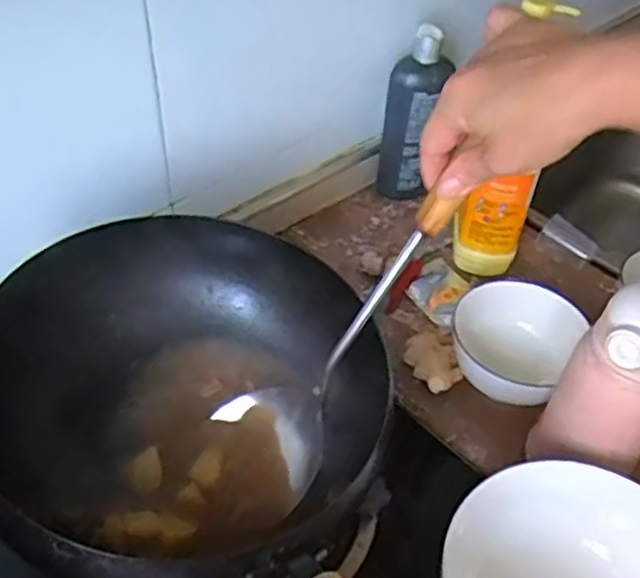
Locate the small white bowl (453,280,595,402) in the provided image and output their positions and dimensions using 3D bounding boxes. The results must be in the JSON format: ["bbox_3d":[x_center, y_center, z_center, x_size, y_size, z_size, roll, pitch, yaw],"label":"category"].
[{"bbox_3d":[0.173,0.052,0.667,0.113,0.064,0.111,2,46,-2],"label":"small white bowl"}]

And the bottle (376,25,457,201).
[{"bbox_3d":[0.104,-0.190,0.801,0.062,0.194,0.053,7,47,3],"label":"bottle"}]

